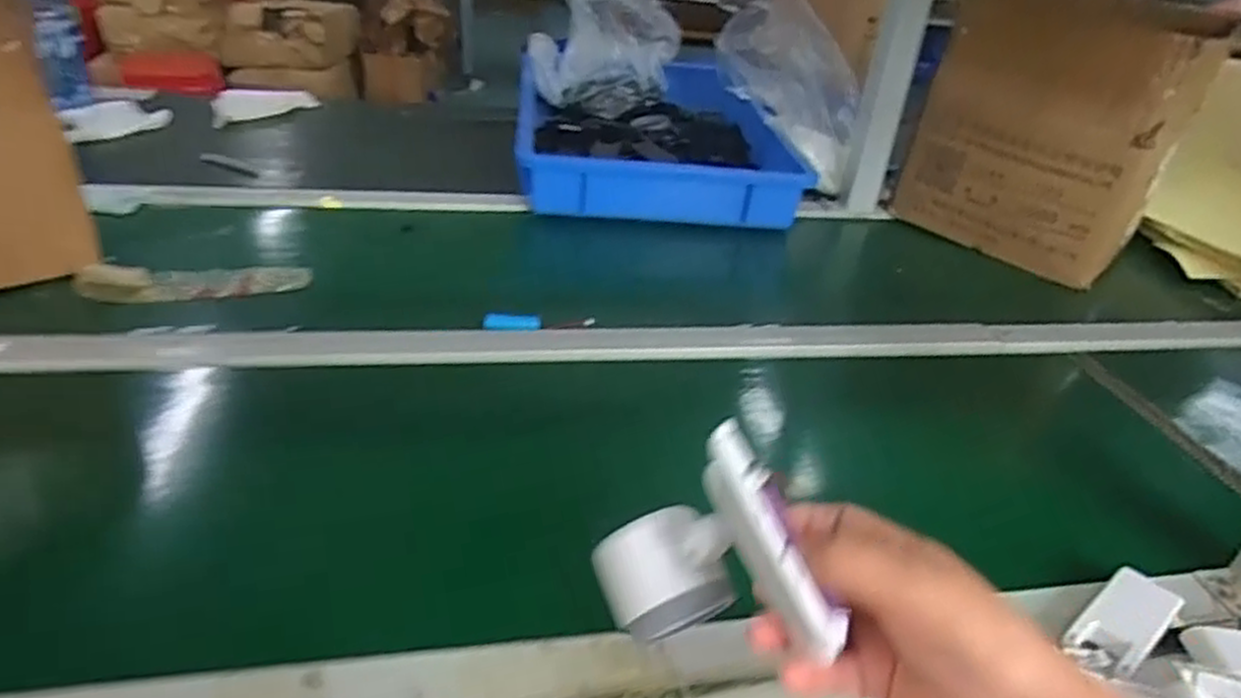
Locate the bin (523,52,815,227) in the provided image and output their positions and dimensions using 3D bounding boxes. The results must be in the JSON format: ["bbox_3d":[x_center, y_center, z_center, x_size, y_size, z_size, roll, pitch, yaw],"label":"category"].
[{"bbox_3d":[0.031,-0.331,1.202,0.362,0.079,0.556,2,32,-7],"label":"bin"}]

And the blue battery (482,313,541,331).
[{"bbox_3d":[-0.104,-0.025,0.758,0.054,0.015,0.014,2,32,-7],"label":"blue battery"}]

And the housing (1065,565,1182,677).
[{"bbox_3d":[0.314,0.170,0.493,0.101,0.011,0.037,-20,40,-36],"label":"housing"}]

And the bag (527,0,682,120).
[{"bbox_3d":[-0.034,-0.513,1.329,0.223,0.171,0.195,24,36,26],"label":"bag"}]

